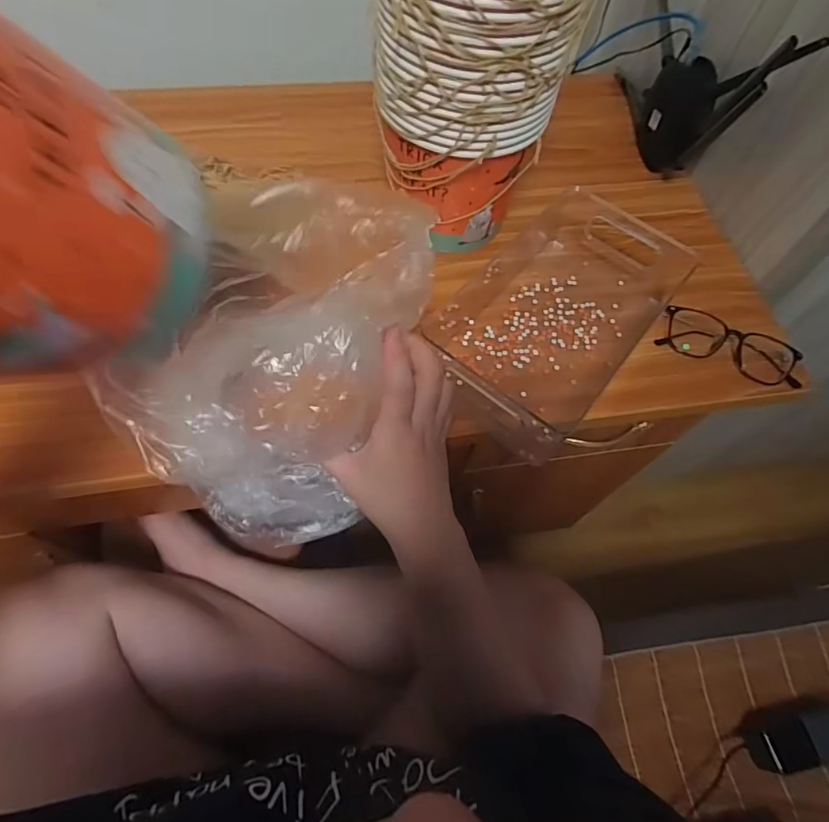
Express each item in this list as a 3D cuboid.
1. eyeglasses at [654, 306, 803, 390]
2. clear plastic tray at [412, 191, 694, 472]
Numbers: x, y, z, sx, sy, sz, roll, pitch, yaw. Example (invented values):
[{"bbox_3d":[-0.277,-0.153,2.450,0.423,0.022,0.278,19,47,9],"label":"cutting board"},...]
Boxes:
[{"bbox_3d":[0.325,-0.071,0.516,0.133,0.024,0.058,21,63,7],"label":"eyeglasses"},{"bbox_3d":[0.146,-0.106,0.508,0.176,0.055,0.308,37,66,15],"label":"clear plastic tray"}]

